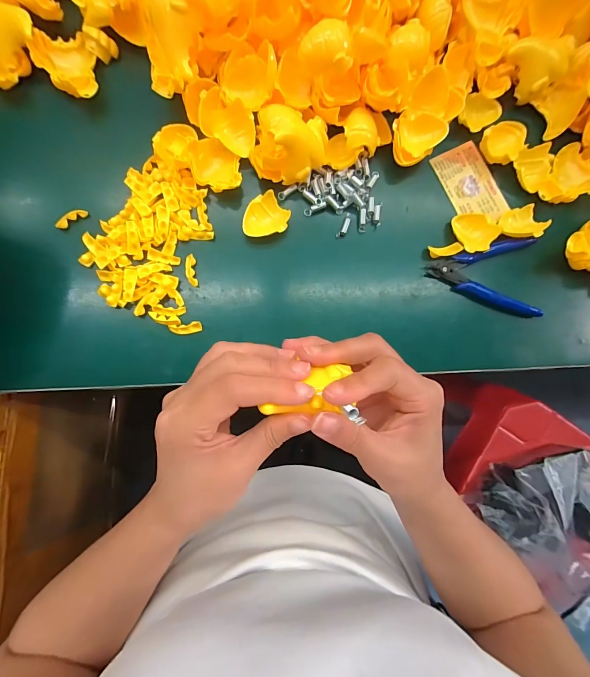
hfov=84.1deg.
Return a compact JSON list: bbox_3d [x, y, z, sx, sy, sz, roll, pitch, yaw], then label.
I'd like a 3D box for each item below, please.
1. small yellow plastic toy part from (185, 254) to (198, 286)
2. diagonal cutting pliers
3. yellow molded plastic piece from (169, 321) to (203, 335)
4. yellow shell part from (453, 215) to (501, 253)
[{"bbox_3d":[-0.098,-0.064,0.310,0.010,0.006,0.030,-7,84,-5],"label":"small yellow plastic toy part"},{"bbox_3d":[0.189,-0.062,0.328,0.115,0.013,0.076,1,84,-4],"label":"diagonal cutting pliers"},{"bbox_3d":[-0.101,-0.009,0.305,0.028,0.006,0.010,-10,85,-5],"label":"yellow molded plastic piece"},{"bbox_3d":[0.181,-0.108,0.327,0.037,0.012,0.042,-22,86,-6],"label":"yellow shell part"}]

